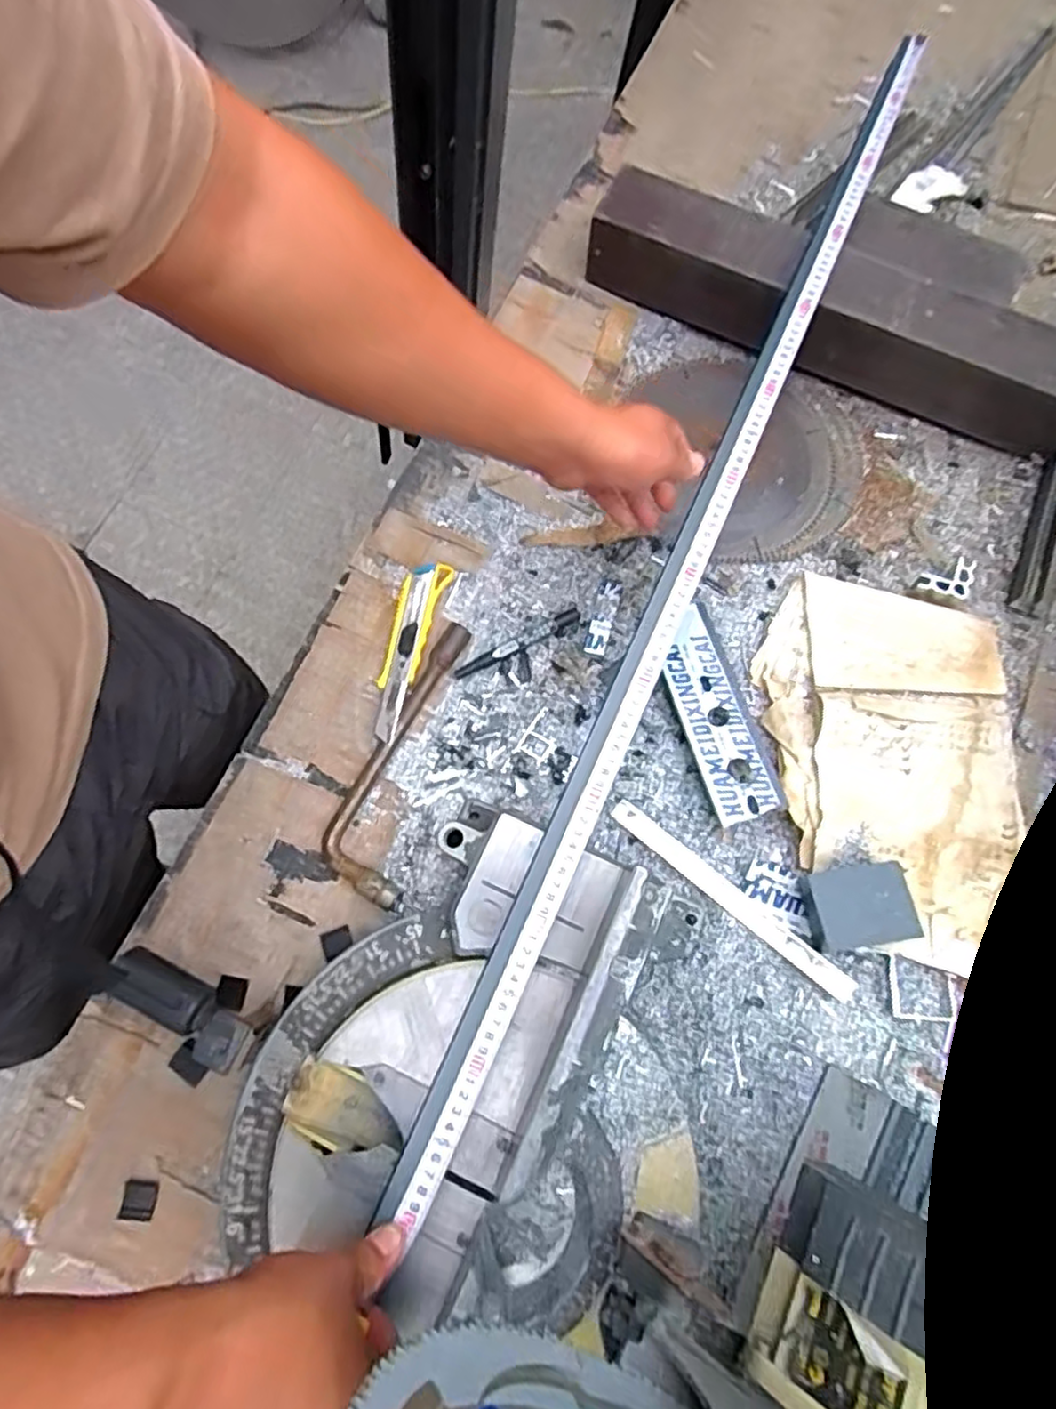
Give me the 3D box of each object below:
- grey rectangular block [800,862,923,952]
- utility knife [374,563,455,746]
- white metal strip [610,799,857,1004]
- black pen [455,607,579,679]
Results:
[{"bbox_3d":[0.267,0.161,0.551,0.075,0.030,0.059,-6,74,-1],"label":"grey rectangular block"},{"bbox_3d":[-0.117,-0.054,0.649,0.039,0.016,0.179,16,74,5],"label":"utility knife"},{"bbox_3d":[0.172,0.163,0.590,0.237,0.004,0.022,38,72,15],"label":"white metal strip"},{"bbox_3d":[-0.008,-0.056,0.653,0.130,0.010,0.019,-28,75,-7],"label":"black pen"}]

